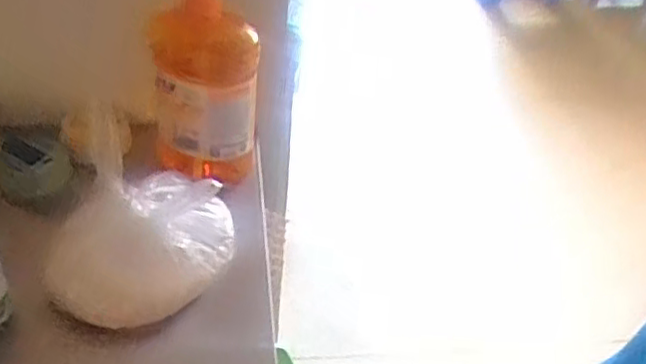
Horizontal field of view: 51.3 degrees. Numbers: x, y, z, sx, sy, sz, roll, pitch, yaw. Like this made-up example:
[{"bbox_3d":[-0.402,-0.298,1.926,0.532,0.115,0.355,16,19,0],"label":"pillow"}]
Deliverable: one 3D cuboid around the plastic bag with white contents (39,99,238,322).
[{"bbox_3d":[-0.169,0.040,0.649,0.149,0.166,0.117,9,41,2],"label":"plastic bag with white contents"}]

